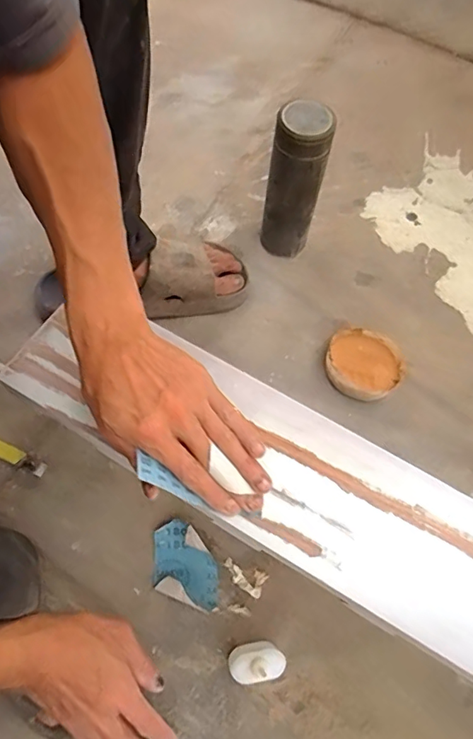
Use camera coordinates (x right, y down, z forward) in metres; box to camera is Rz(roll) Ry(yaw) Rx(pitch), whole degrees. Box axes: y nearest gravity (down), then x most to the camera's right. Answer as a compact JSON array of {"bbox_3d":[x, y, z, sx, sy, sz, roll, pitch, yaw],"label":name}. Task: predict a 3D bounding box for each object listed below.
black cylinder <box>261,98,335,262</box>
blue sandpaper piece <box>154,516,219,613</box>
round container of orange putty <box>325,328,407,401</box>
[{"bbox_3d":[0.077,-0.239,0.674,0.072,0.216,0.065,11,65,5],"label":"black cylinder"},{"bbox_3d":[-0.056,0.211,0.548,0.070,0.024,0.090,-2,65,-1],"label":"blue sandpaper piece"},{"bbox_3d":[0.168,-0.003,0.663,0.102,0.036,0.094,0,64,0],"label":"round container of orange putty"}]

